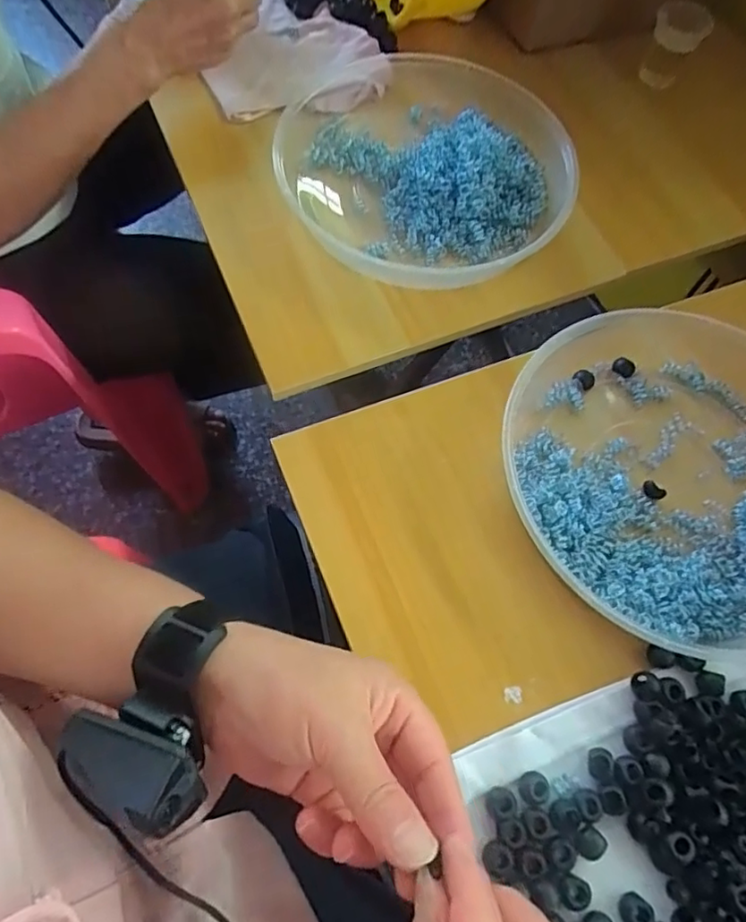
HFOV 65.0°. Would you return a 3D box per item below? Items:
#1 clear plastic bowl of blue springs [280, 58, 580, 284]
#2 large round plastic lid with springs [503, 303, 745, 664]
[{"bbox_3d":[0.045,-0.239,0.479,0.242,0.052,0.231,0,68,0],"label":"clear plastic bowl of blue springs"},{"bbox_3d":[0.201,0.003,0.382,0.229,0.038,0.229,1,66,-3],"label":"large round plastic lid with springs"}]

